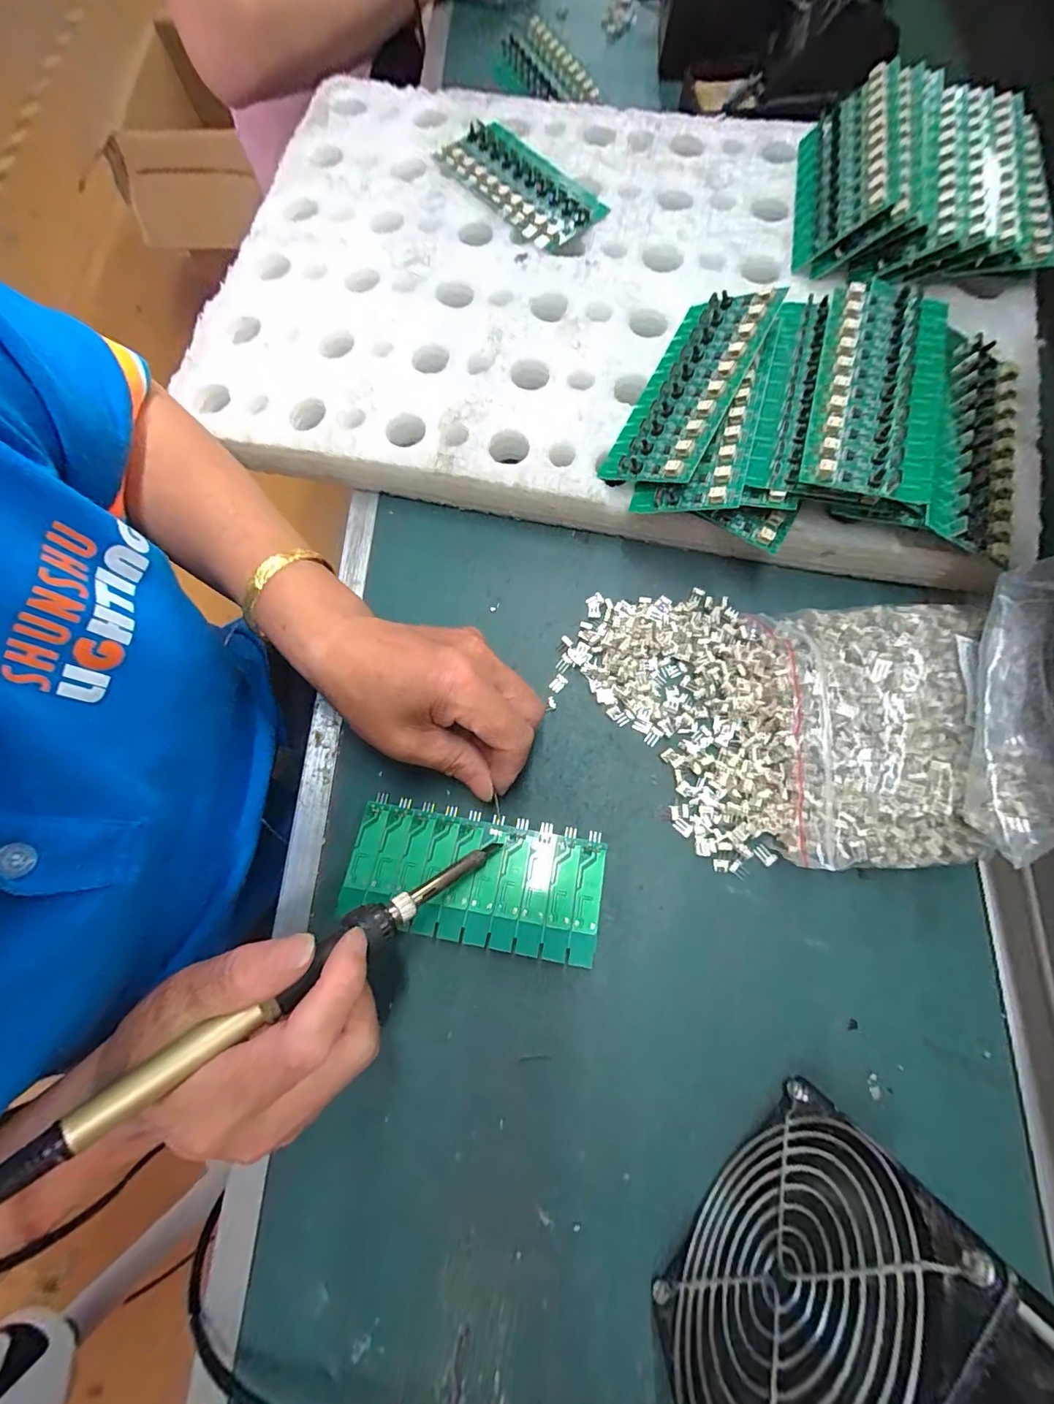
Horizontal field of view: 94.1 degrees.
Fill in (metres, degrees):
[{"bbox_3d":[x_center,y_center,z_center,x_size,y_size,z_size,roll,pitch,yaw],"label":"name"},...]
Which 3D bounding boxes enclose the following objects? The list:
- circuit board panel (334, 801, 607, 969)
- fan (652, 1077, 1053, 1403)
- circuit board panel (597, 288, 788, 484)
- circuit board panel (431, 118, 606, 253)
[{"bbox_3d":[-0.030,0.097,0.270,0.137,0.009,0.063,11,75,6],"label":"circuit board panel"},{"bbox_3d":[0.104,0.223,0.175,0.046,0.121,0.122,41,79,11],"label":"fan"},{"bbox_3d":[0.098,-0.192,0.299,0.063,0.006,0.134,25,83,38],"label":"circuit board panel"},{"bbox_3d":[-0.006,-0.398,0.374,0.065,0.011,0.135,-39,77,-9],"label":"circuit board panel"}]

